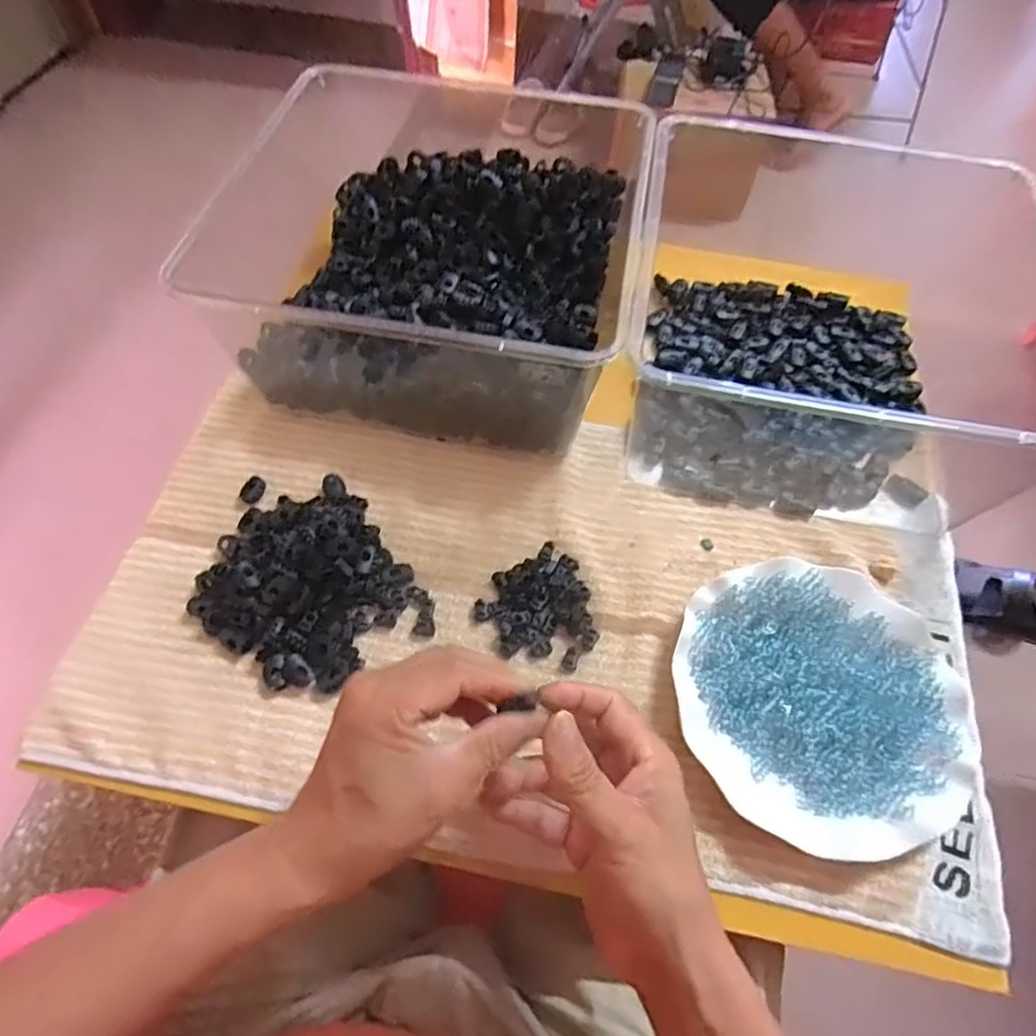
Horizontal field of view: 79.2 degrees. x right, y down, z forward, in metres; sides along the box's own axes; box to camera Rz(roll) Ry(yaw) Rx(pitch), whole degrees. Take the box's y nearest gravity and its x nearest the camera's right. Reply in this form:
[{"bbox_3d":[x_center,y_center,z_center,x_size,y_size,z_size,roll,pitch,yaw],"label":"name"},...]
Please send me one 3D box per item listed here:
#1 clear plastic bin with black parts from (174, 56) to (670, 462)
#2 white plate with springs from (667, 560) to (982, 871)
[{"bbox_3d":[-0.045,-0.201,0.510,0.275,0.141,0.268,15,61,6],"label":"clear plastic bin with black parts"},{"bbox_3d":[0.194,0.116,0.408,0.180,0.023,0.175,1,61,-2],"label":"white plate with springs"}]

